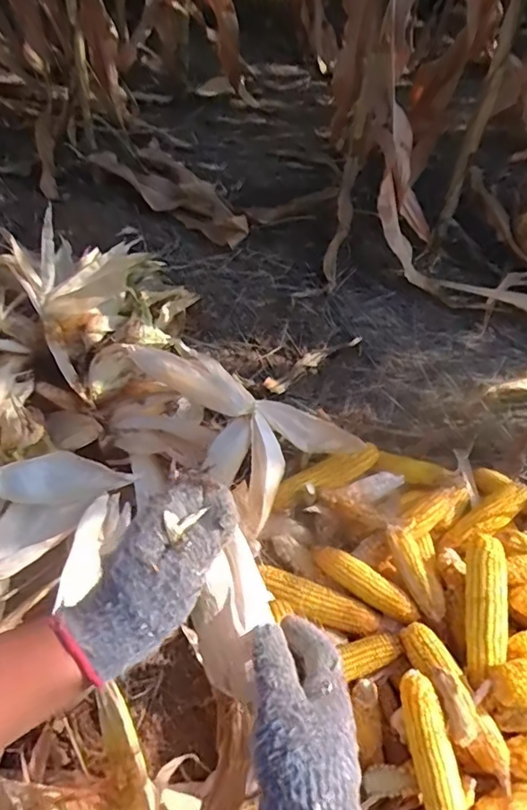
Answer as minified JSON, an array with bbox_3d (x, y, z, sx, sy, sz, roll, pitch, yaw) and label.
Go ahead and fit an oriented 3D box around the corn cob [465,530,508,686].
[{"bbox_3d":[0.315,0.285,0.785,0.054,0.042,0.200,8,72,2],"label":"corn cob"}]

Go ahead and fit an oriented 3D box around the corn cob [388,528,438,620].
[{"bbox_3d":[0.227,0.249,0.837,0.049,0.034,0.145,-6,50,-11],"label":"corn cob"}]

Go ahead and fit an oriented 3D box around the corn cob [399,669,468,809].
[{"bbox_3d":[0.209,0.434,0.691,0.046,0.046,0.184,-7,68,-11],"label":"corn cob"}]

